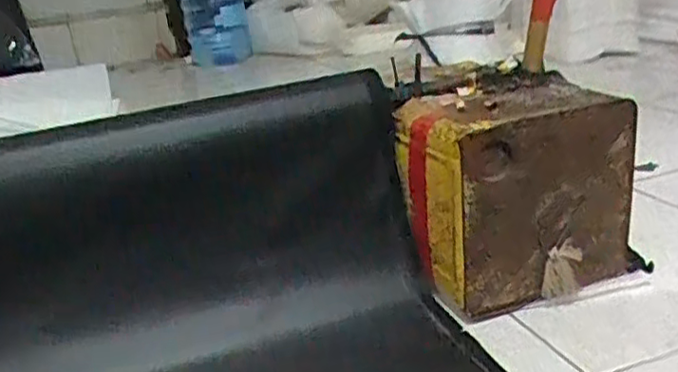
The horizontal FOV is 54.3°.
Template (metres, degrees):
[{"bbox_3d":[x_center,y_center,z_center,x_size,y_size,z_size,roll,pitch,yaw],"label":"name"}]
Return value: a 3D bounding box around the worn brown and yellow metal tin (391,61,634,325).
[{"bbox_3d":[0.225,0.001,0.853,0.266,0.247,0.176,-11,21,-12],"label":"worn brown and yellow metal tin"}]

